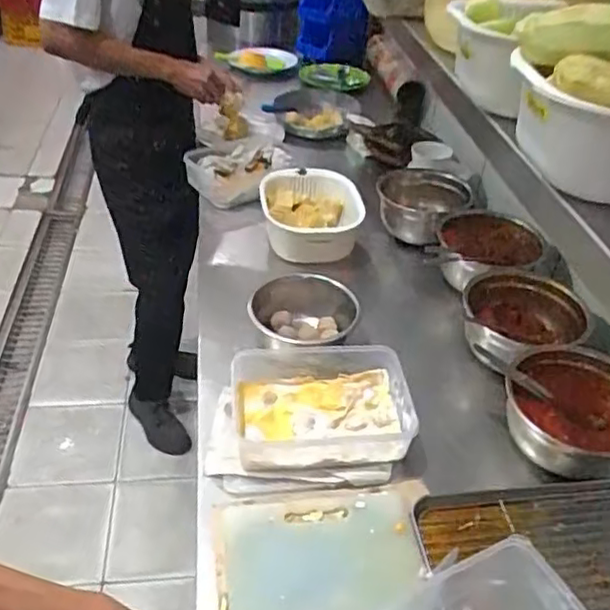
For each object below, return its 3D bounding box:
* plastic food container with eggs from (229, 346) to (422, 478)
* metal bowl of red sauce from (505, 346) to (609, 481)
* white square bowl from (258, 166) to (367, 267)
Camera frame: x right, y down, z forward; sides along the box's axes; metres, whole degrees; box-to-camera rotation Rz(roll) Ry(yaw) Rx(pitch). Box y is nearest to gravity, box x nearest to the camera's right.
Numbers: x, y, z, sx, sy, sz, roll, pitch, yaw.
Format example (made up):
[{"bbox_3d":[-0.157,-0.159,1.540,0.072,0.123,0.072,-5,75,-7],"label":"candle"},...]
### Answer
[{"bbox_3d":[0.022,0.138,0.888,0.234,0.067,0.178,1,38,-6],"label":"plastic food container with eggs"},{"bbox_3d":[0.363,0.149,0.870,0.179,0.109,0.166,4,38,-3],"label":"metal bowl of red sauce"},{"bbox_3d":[0.010,-0.179,1.278,0.203,0.092,0.245,6,38,0],"label":"white square bowl"}]

